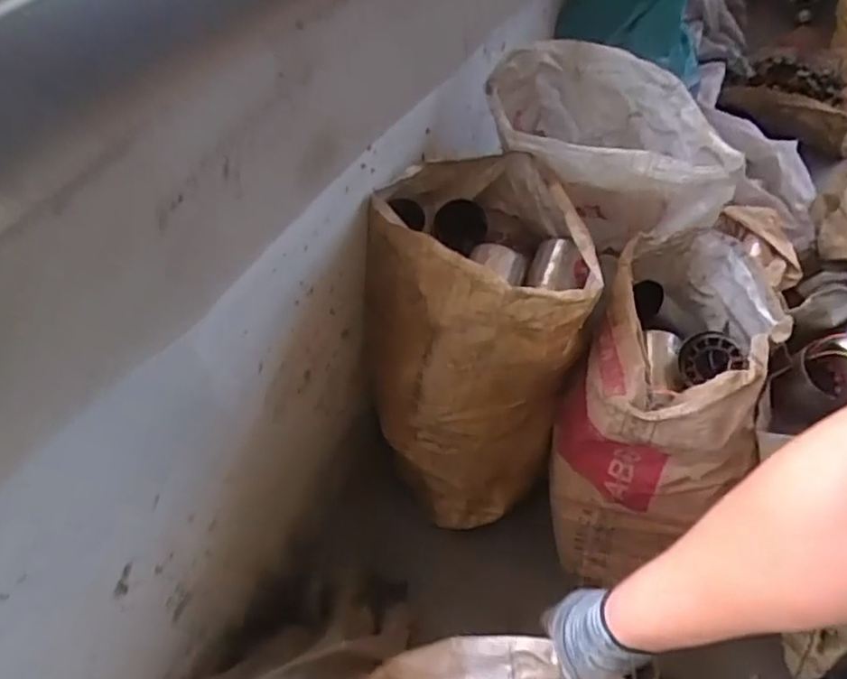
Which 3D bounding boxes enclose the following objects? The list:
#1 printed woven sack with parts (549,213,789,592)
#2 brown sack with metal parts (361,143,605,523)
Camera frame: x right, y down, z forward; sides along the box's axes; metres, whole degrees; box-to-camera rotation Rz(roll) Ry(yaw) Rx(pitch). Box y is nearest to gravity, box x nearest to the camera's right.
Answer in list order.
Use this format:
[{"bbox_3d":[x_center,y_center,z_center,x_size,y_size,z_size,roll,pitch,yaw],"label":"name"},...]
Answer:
[{"bbox_3d":[0.387,0.115,1.103,0.269,0.494,0.404,16,52,17],"label":"printed woven sack with parts"},{"bbox_3d":[0.077,-0.006,1.175,0.332,0.567,0.422,-5,49,0],"label":"brown sack with metal parts"}]

